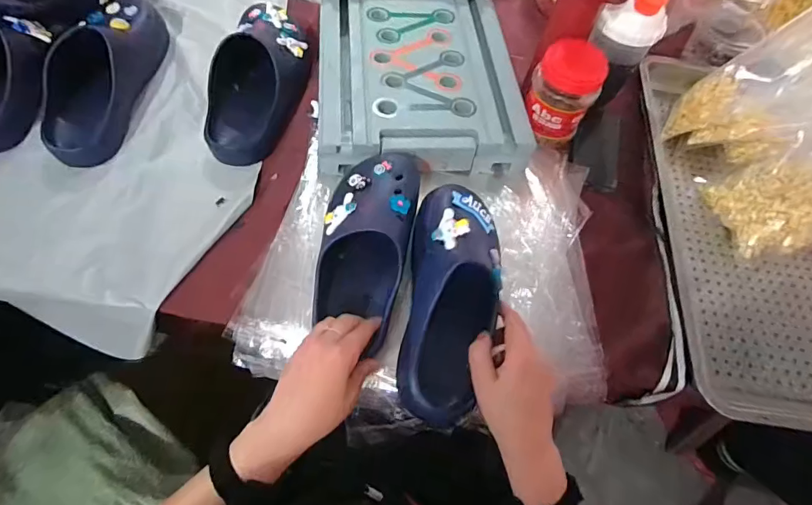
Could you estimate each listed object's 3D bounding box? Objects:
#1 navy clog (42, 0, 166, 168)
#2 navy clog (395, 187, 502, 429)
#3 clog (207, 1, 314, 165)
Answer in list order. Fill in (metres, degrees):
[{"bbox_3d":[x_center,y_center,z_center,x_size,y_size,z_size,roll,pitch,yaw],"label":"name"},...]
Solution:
[{"bbox_3d":[-0.452,-0.271,0.653,0.102,0.098,0.300,7,62,-2],"label":"navy clog"},{"bbox_3d":[0.056,0.040,0.468,0.104,0.074,0.262,10,66,2],"label":"navy clog"},{"bbox_3d":[-0.227,-0.274,0.672,0.117,0.089,0.292,10,62,0],"label":"clog"}]

